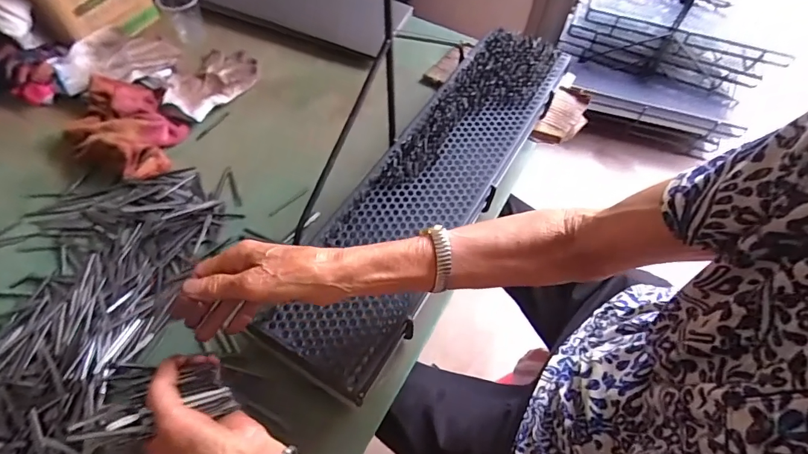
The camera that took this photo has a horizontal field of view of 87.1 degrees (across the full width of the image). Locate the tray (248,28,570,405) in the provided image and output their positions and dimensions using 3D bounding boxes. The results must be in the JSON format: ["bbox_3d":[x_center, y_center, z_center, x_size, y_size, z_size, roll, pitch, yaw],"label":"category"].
[{"bbox_3d":[0.048,-0.079,0.556,0.145,0.039,0.596,28,61,14],"label":"tray"}]

